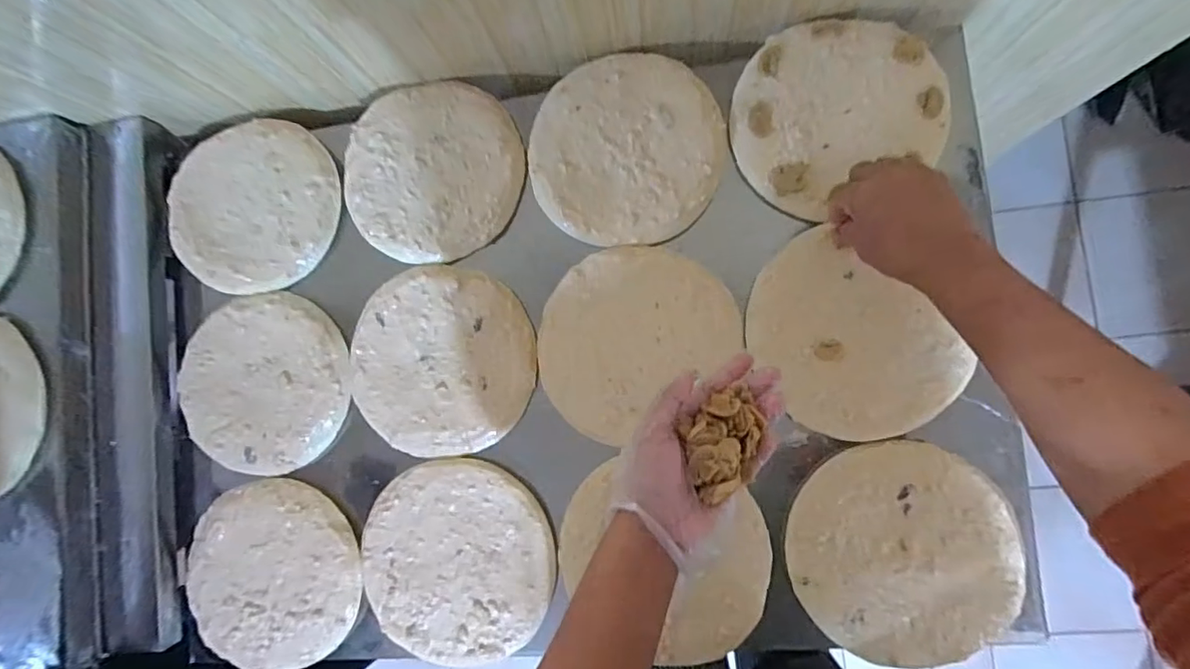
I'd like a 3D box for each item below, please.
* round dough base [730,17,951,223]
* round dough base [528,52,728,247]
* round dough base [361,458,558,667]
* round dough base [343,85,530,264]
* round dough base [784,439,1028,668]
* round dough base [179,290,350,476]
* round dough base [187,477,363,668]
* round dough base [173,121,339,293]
[{"bbox_3d":[0.238,-0.220,0.526,0.194,0.017,0.176,-17,85,7],"label":"round dough base"},{"bbox_3d":[0.028,-0.191,0.549,0.199,0.010,0.189,0,87,8],"label":"round dough base"},{"bbox_3d":[-0.144,0.235,0.556,0.199,0.016,0.194,0,87,8],"label":"round dough base"},{"bbox_3d":[-0.181,-0.179,0.577,0.191,0.010,0.191,20,90,9],"label":"round dough base"},{"bbox_3d":[0.285,0.204,0.494,0.192,0.004,0.198,0,87,8],"label":"round dough base"},{"bbox_3d":[-0.368,0.053,0.593,0.195,0.019,0.186,0,87,8],"label":"round dough base"},{"bbox_3d":[-0.348,0.261,0.572,0.190,0.013,0.199,0,87,8],"label":"round dough base"},{"bbox_3d":[-0.398,-0.153,0.611,0.210,0.024,0.195,0,87,8],"label":"round dough base"}]

